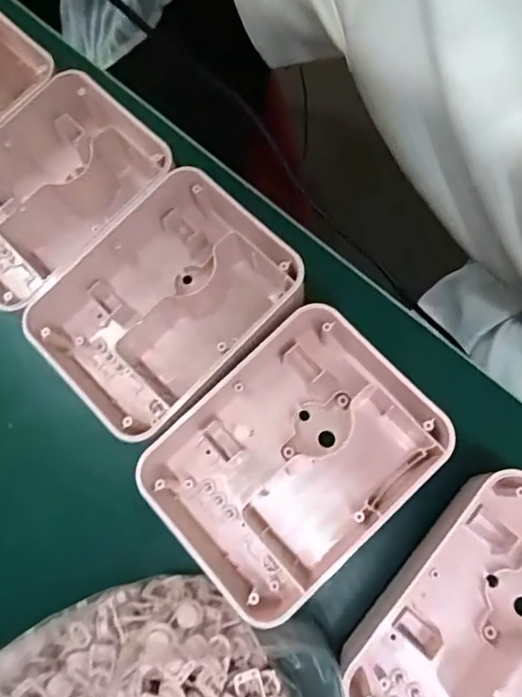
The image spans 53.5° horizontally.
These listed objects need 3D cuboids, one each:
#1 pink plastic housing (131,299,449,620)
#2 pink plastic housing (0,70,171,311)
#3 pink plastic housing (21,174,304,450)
[{"bbox_3d":[0.015,0.049,0.259,0.141,0.046,0.105,-42,76,-6],"label":"pink plastic housing"},{"bbox_3d":[-0.121,-0.092,0.306,0.098,0.043,0.137,43,83,14],"label":"pink plastic housing"},{"bbox_3d":[-0.050,-0.022,0.282,0.136,0.040,0.101,-43,76,-6],"label":"pink plastic housing"}]

